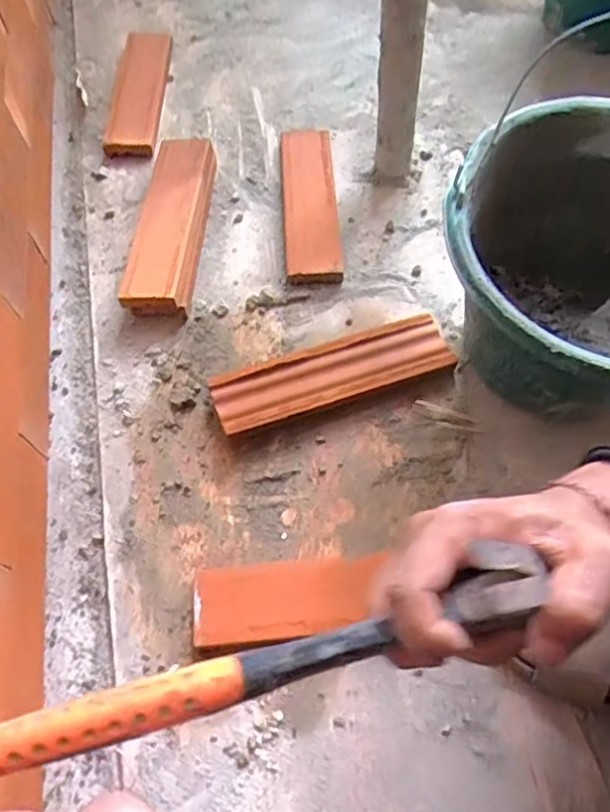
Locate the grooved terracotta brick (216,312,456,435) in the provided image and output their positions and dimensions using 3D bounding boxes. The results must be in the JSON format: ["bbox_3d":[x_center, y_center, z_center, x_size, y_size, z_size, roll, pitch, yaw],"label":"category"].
[{"bbox_3d":[0.029,-0.029,0.566,0.226,0.035,0.058,-19,65,-7],"label":"grooved terracotta brick"}]

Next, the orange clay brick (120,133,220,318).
[{"bbox_3d":[-0.146,-0.195,0.649,0.066,0.052,0.224,4,64,4],"label":"orange clay brick"}]

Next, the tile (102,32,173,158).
[{"bbox_3d":[-0.212,-0.400,0.761,0.062,0.023,0.215,0,64,2],"label":"tile"}]

